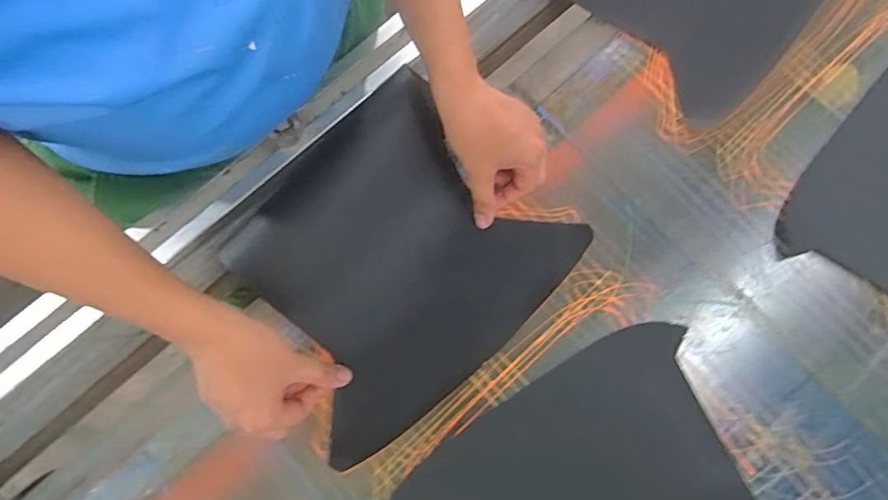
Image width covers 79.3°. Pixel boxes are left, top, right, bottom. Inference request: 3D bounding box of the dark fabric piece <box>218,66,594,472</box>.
[{"bbox_3d":[-0.049,0.008,0.492,0.276,0.056,0.245,-42,79,-8],"label":"dark fabric piece"}]

